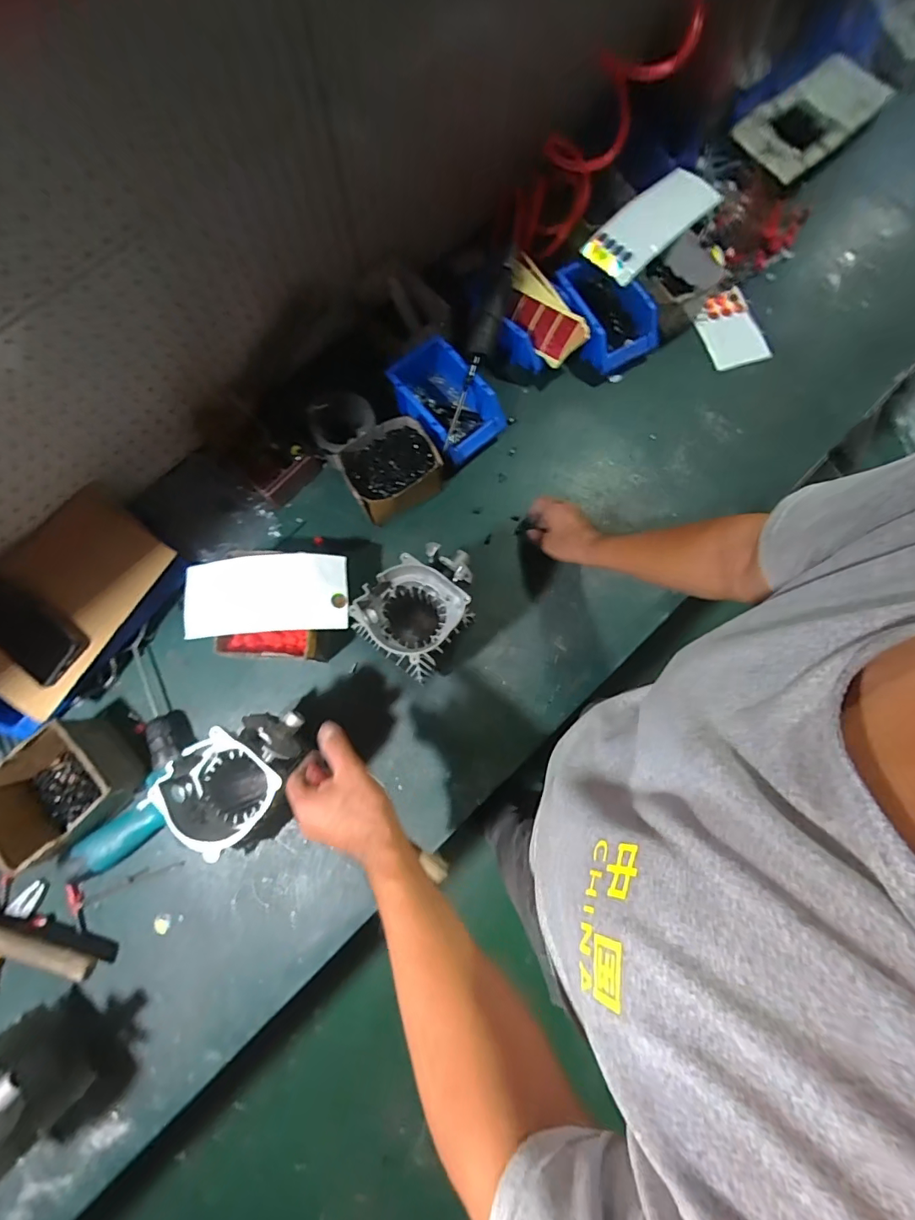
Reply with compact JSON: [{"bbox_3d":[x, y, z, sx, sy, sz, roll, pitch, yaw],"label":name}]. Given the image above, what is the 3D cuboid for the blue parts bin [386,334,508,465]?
[{"bbox_3d":[-0.026,-0.350,0.803,0.138,0.073,0.196,-40,80,-8],"label":"blue parts bin"}]

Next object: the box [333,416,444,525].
[{"bbox_3d":[-0.107,-0.220,0.760,0.154,0.079,0.130,-31,79,-7],"label":"box"}]

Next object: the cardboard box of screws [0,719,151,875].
[{"bbox_3d":[-0.548,0.249,0.657,0.156,0.096,0.147,-41,81,-9],"label":"cardboard box of screws"}]

